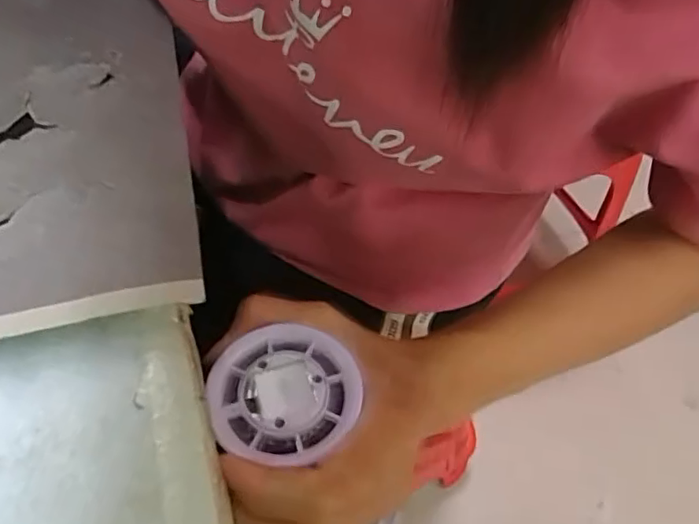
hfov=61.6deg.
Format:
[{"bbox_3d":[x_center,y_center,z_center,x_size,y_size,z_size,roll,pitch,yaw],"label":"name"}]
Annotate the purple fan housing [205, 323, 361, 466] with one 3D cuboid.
[{"bbox_3d":[-0.026,0.049,0.222,0.054,0.010,0.051,5,52,-1],"label":"purple fan housing"}]

